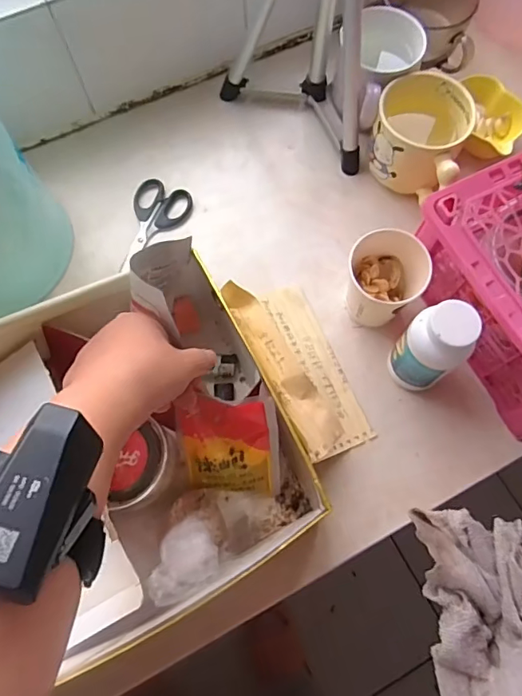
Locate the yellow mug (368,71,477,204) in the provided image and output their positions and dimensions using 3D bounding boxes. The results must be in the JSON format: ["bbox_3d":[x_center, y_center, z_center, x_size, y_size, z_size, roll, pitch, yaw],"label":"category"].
[{"bbox_3d":[0.164,-0.218,0.523,0.093,0.083,0.108,23,72,8],"label":"yellow mug"}]

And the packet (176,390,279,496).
[{"bbox_3d":[-0.027,0.083,0.411,0.079,0.111,0.015,1,34,6],"label":"packet"}]

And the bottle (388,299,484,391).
[{"bbox_3d":[0.145,0.002,0.429,0.040,0.120,0.049,-35,74,-11],"label":"bottle"}]

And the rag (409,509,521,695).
[{"bbox_3d":[0.127,0.162,0.290,0.055,0.054,0.125,-2,64,0],"label":"rag"}]

